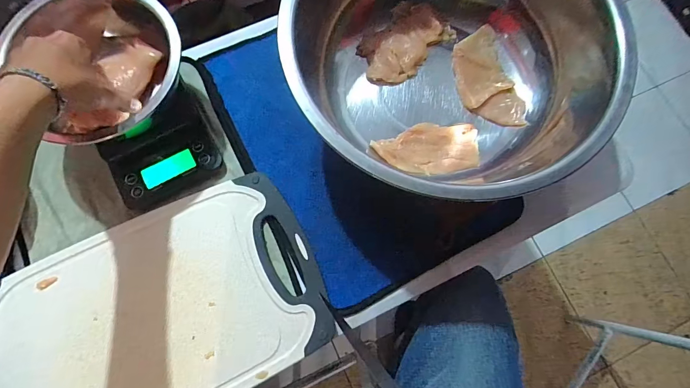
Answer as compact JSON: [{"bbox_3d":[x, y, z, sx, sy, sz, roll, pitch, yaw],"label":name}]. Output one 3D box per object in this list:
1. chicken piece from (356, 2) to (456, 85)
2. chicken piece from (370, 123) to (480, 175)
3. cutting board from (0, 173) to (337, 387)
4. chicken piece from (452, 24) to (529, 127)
[{"bbox_3d":[0.080,-0.211,0.493,0.083,0.018,0.132,44,79,10],"label":"chicken piece"},{"bbox_3d":[0.105,-0.059,0.459,0.132,0.010,0.067,-1,76,-1],"label":"chicken piece"},{"bbox_3d":[-0.216,0.140,0.407,0.376,0.011,0.228,-24,77,-7],"label":"cutting board"},{"bbox_3d":[0.190,-0.157,0.484,0.070,0.012,0.147,-12,76,-4],"label":"chicken piece"}]

